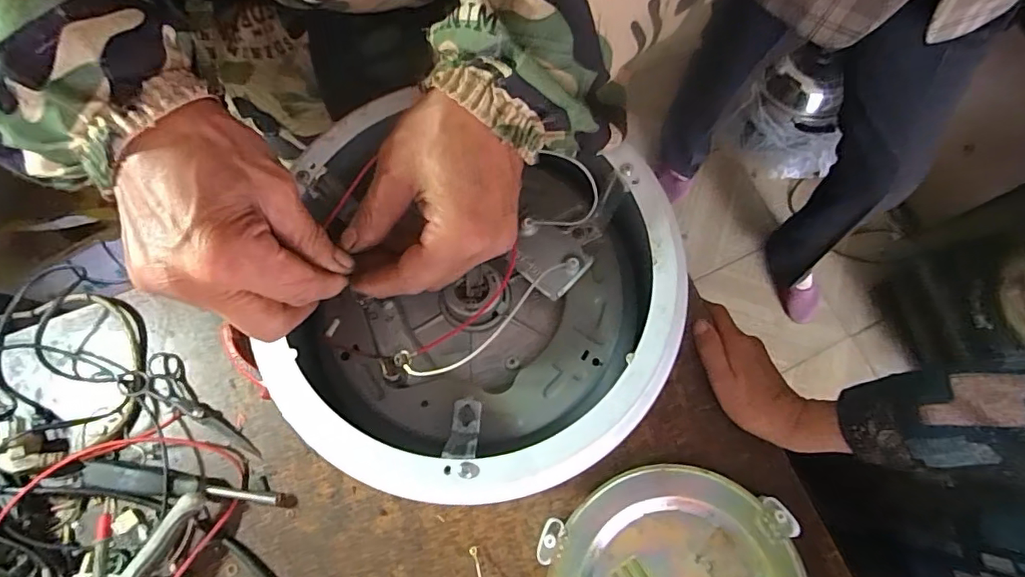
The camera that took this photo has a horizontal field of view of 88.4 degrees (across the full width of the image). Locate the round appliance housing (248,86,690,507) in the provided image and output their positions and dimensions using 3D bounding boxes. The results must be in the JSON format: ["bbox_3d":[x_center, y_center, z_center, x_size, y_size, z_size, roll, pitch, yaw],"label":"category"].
[{"bbox_3d":[-0.022,0.009,0.328,0.214,0.081,0.204,11,74,1],"label":"round appliance housing"}]

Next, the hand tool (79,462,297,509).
[{"bbox_3d":[-0.273,0.164,0.439,0.174,0.022,0.022,6,74,0],"label":"hand tool"}]

